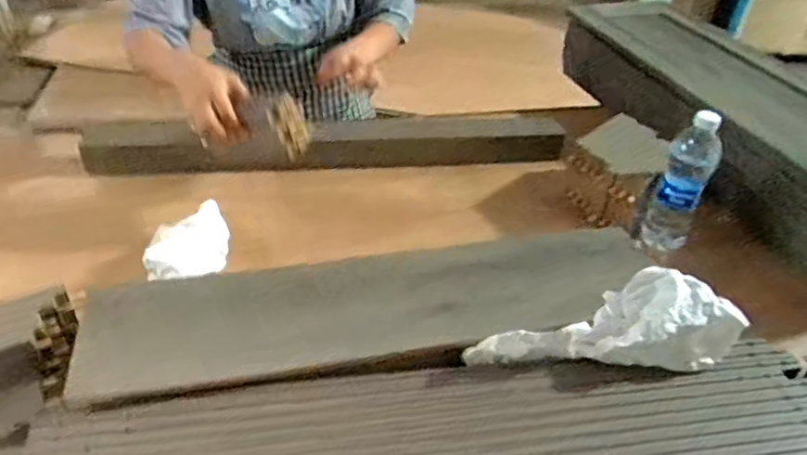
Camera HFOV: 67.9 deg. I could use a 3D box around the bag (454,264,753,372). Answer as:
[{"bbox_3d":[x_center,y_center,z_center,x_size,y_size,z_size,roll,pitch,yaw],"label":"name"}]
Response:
[{"bbox_3d":[0.227,0.104,0.674,0.308,0.085,0.074,2,38,-1],"label":"bag"}]

